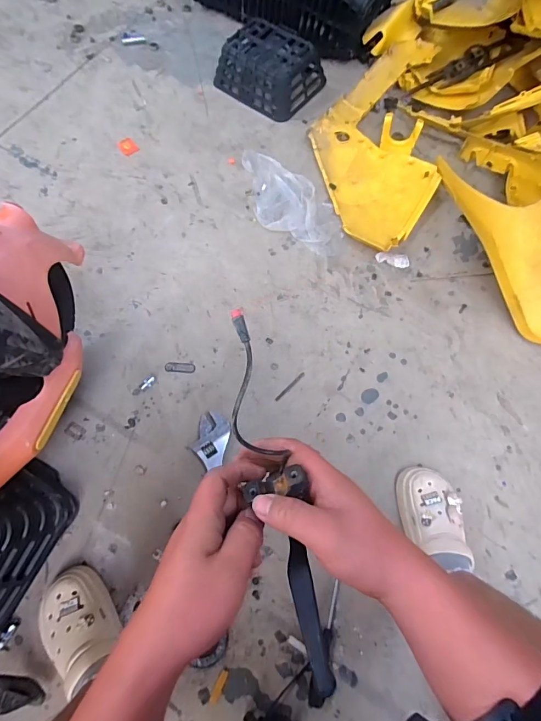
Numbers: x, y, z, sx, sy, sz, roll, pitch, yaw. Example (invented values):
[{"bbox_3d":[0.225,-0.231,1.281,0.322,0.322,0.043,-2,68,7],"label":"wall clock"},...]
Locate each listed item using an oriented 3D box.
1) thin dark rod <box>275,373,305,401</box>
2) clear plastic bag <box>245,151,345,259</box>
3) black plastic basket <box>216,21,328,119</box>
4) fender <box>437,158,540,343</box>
[{"bbox_3d":[0.046,0.062,0.914,0.092,0.004,0.009,-43,78,-11],"label":"thin dark rod"},{"bbox_3d":[0.044,-0.464,1.137,0.192,0.016,0.428,-31,71,-12],"label":"clear plastic bag"},{"bbox_3d":[-0.007,-0.957,1.290,0.310,0.115,0.225,35,72,14],"label":"black plastic basket"},{"bbox_3d":[0.618,-0.315,0.977,0.245,0.196,0.568,-29,71,-14],"label":"fender"}]

